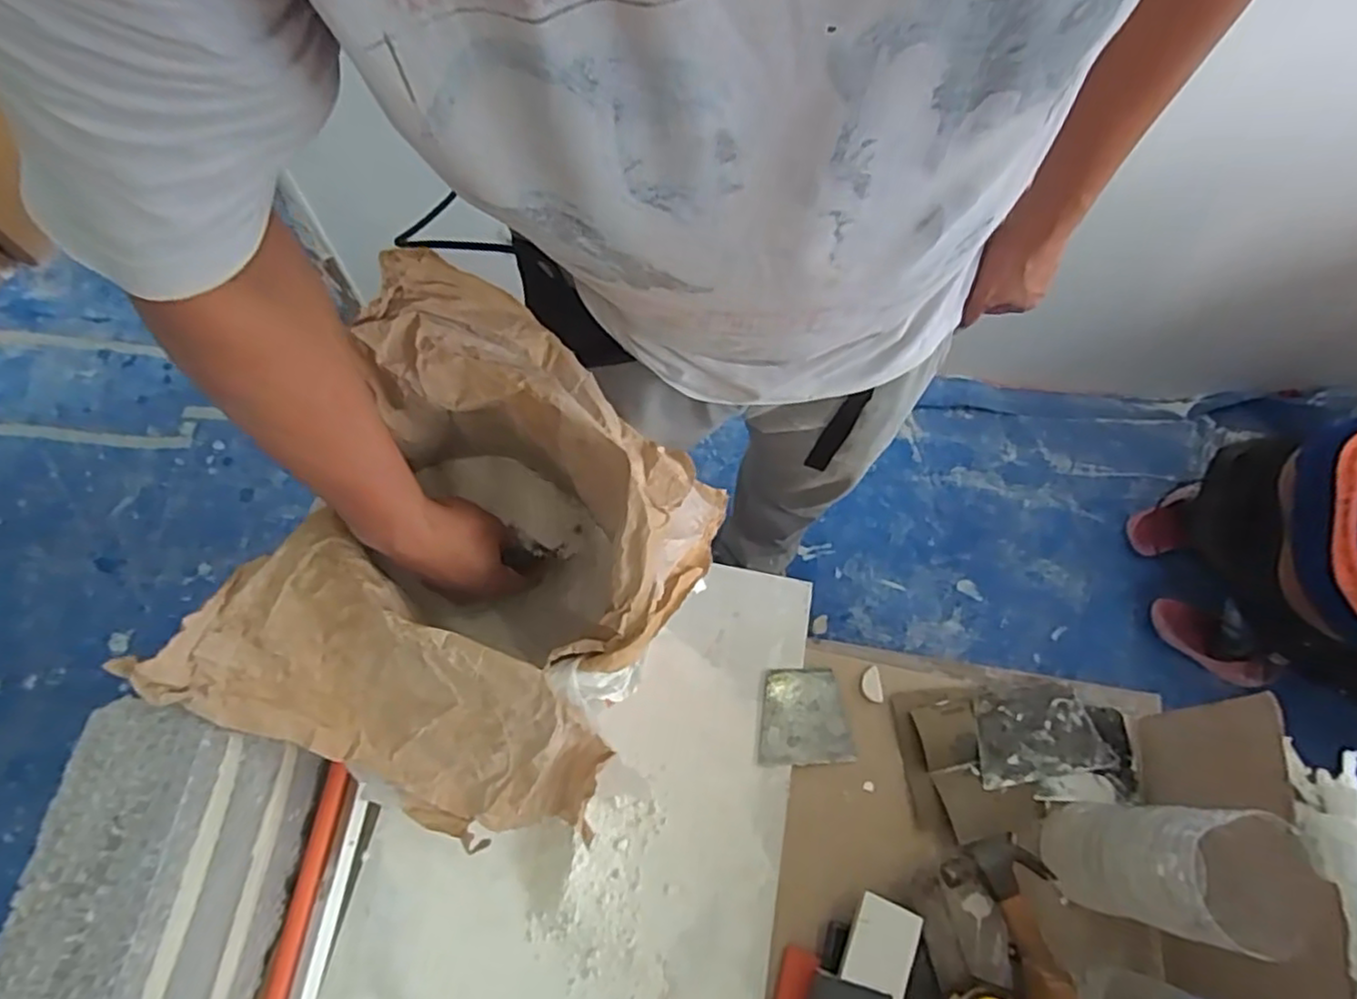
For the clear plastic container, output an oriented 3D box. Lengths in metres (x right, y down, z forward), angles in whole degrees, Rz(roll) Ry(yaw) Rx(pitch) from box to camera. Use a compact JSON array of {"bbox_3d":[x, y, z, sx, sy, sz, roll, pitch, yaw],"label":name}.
[{"bbox_3d":[0.414,0.323,0.605,0.095,0.222,0.093,1,67,-3],"label":"clear plastic container"}]

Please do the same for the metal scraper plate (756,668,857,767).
[{"bbox_3d":[0.134,0.235,0.750,0.098,0.012,0.099,-1,63,-4],"label":"metal scraper plate"}]

